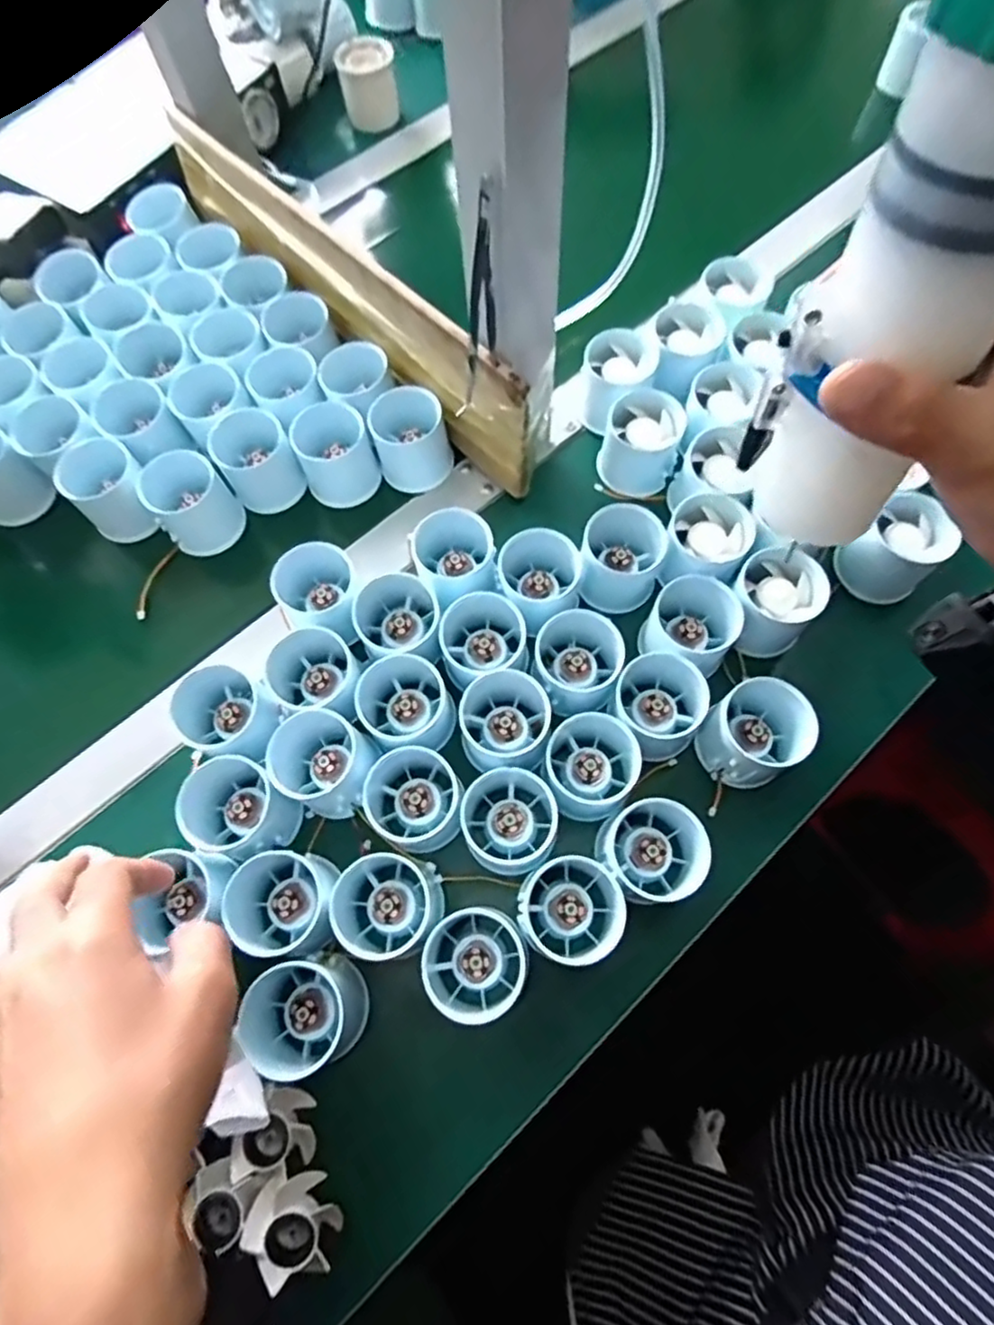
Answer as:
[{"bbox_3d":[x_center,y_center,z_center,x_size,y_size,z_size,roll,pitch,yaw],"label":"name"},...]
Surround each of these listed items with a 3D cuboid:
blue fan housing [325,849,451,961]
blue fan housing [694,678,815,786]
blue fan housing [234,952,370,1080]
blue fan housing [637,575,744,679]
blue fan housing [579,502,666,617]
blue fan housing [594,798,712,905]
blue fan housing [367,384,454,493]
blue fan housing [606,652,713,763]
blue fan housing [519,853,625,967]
[{"bbox_3d":[-0.061,0.132,0.358,0.059,0.043,0.055,14,69,8],"label":"blue fan housing"},{"bbox_3d":[0.149,0.041,0.380,0.053,0.046,0.051,-1,68,2],"label":"blue fan housing"},{"bbox_3d":[-0.098,0.180,0.338,0.052,0.040,0.053,-1,68,2],"label":"blue fan housing"},{"bbox_3d":[0.121,-0.022,0.409,0.054,0.042,0.053,33,73,15],"label":"blue fan housing"},{"bbox_3d":[0.080,-0.067,0.427,0.051,0.050,0.055,-1,68,2],"label":"blue fan housing"},{"bbox_3d":[0.086,0.103,0.362,0.057,0.048,0.054,-1,68,2],"label":"blue fan housing"},{"bbox_3d":[-0.062,-0.160,0.472,0.051,0.052,0.047,-1,68,2],"label":"blue fan housing"},{"bbox_3d":[0.095,0.022,0.387,0.054,0.043,0.050,-1,68,2],"label":"blue fan housing"},{"bbox_3d":[0.041,0.136,0.356,0.052,0.043,0.056,-1,68,2],"label":"blue fan housing"}]

